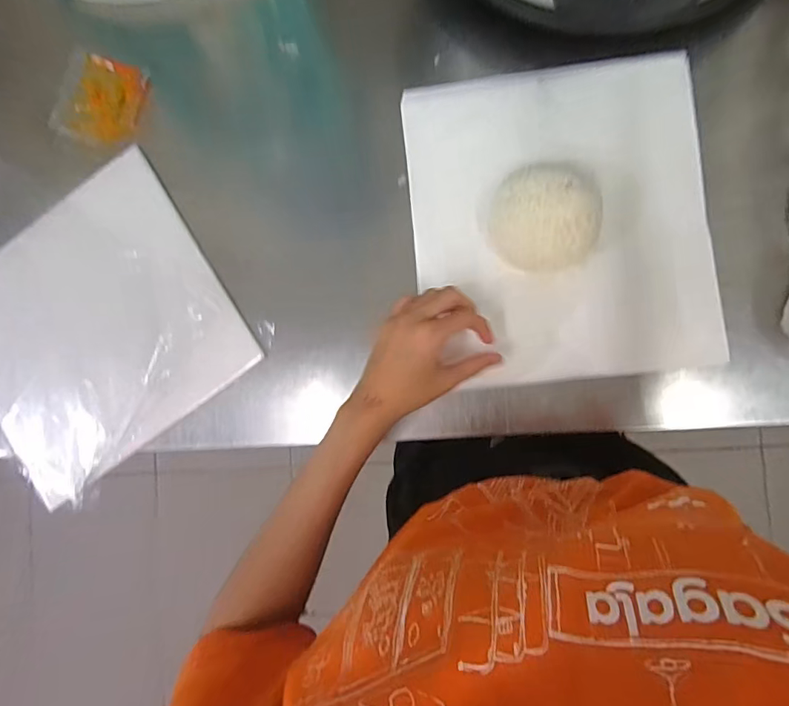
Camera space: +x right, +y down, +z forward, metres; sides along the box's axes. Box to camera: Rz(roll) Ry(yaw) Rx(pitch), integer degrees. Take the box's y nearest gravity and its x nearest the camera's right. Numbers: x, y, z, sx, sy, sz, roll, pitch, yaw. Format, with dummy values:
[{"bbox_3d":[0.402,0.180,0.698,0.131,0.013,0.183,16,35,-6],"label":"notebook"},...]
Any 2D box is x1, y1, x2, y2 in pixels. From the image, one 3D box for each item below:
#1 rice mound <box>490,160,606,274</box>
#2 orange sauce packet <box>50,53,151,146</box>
[{"bbox_3d":[0.129,-0.114,0.409,0.094,0.044,0.086,-1,85,8],"label":"rice mound"},{"bbox_3d":[-0.301,-0.260,0.500,0.090,0.015,0.087,19,88,9],"label":"orange sauce packet"}]

